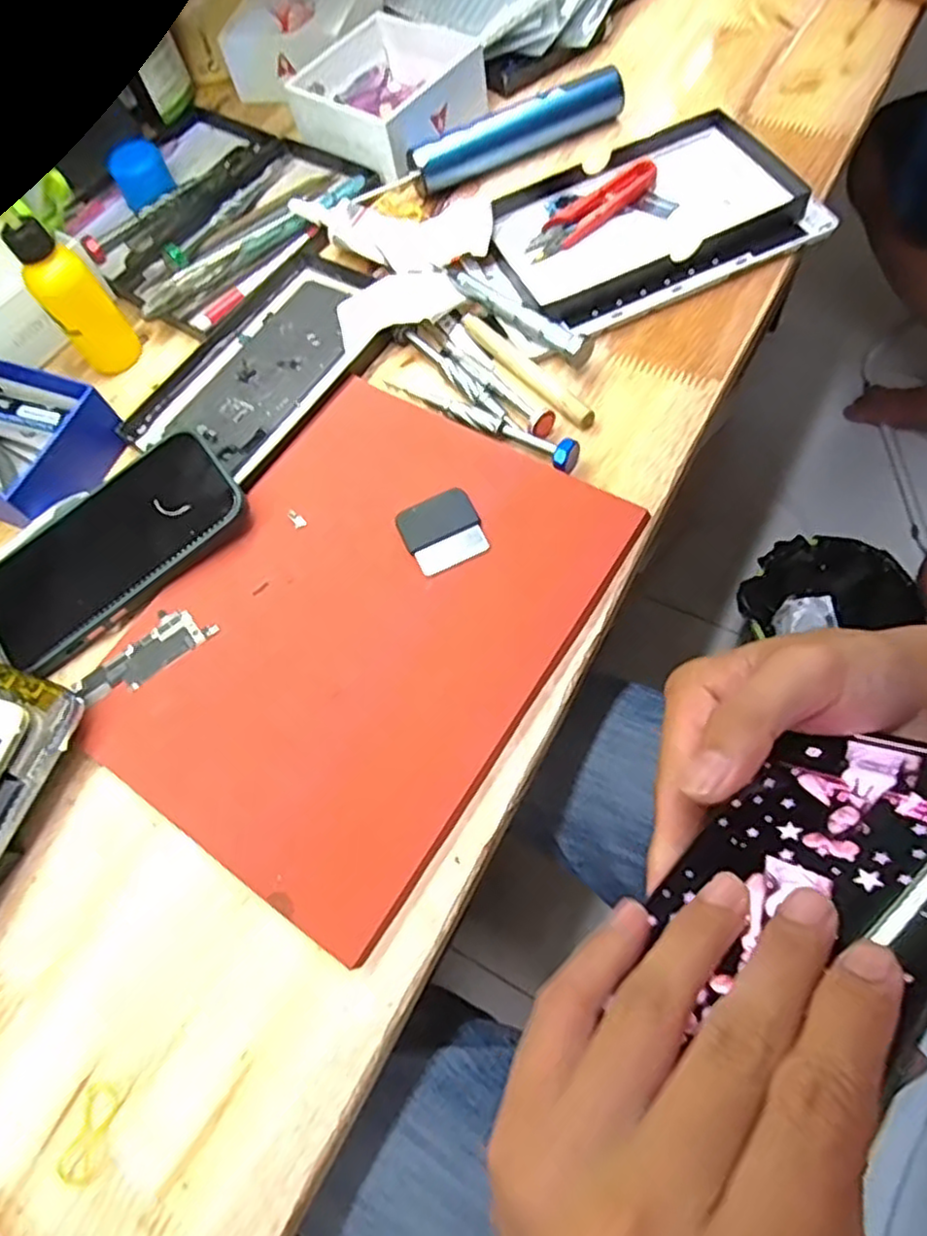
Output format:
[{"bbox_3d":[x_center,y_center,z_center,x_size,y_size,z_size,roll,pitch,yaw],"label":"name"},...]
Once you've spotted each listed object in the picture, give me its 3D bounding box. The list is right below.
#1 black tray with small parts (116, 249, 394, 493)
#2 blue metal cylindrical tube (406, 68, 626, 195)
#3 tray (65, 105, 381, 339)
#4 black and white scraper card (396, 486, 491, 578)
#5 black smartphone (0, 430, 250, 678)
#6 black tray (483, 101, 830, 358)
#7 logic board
[{"bbox_3d":[-0.120,-0.157,0.425,0.106,0.015,0.173,33,74,20],"label":"black tray with small parts"},{"bbox_3d":[0.036,-0.334,0.462,0.150,0.023,0.032,-28,65,-5],"label":"blue metal cylindrical tube"},{"bbox_3d":[-0.190,-0.296,0.492,0.191,0.033,0.180,35,75,21],"label":"tray"},{"bbox_3d":[-0.011,-0.045,0.349,0.039,0.004,0.042,-27,65,-4],"label":"black and white scraper card"},{"bbox_3d":[-0.192,-0.041,0.363,0.145,0.016,0.078,-40,67,-10],"label":"black smartphone"},{"bbox_3d":[0.104,-0.243,0.424,0.197,0.015,0.125,-26,70,-1],"label":"black tray"},{"bbox_3d":[-0.161,0.018,0.341,0.071,0.004,0.026,-37,66,-9],"label":"logic board"}]

